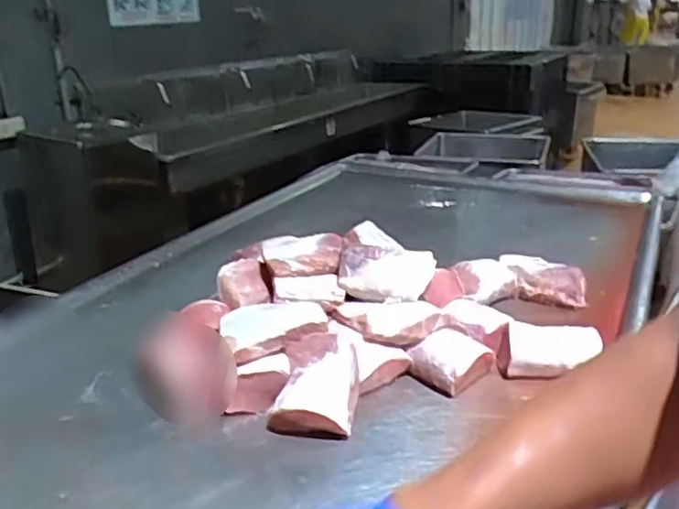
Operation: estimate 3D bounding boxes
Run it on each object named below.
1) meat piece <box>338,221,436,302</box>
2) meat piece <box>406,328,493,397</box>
[{"bbox_3d":[0.090,0.013,1.200,0.174,0.076,0.183,3,22,13],"label":"meat piece"},{"bbox_3d":[0.189,0.176,1.062,0.101,0.059,0.112,-19,27,-37],"label":"meat piece"}]

